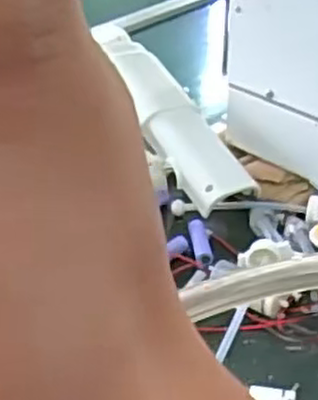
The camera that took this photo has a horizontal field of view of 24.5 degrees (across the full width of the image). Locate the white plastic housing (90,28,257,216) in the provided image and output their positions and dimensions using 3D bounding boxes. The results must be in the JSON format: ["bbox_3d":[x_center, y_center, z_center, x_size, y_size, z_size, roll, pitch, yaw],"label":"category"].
[{"bbox_3d":[0.012,-0.089,0.701,0.059,0.027,0.234,-18,58,-20],"label":"white plastic housing"}]

